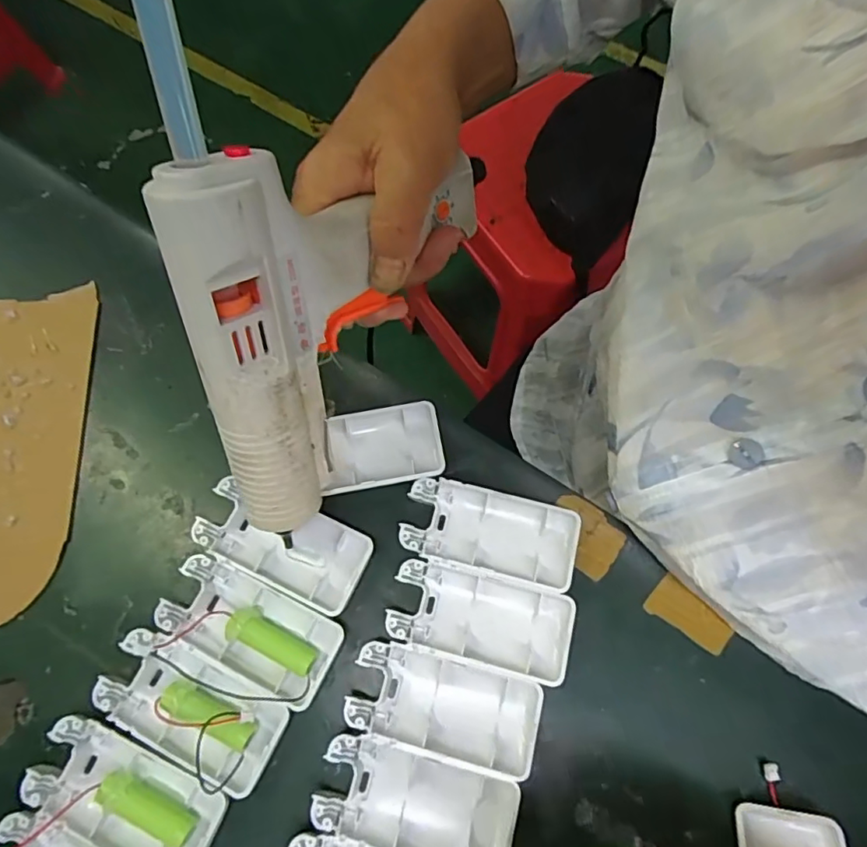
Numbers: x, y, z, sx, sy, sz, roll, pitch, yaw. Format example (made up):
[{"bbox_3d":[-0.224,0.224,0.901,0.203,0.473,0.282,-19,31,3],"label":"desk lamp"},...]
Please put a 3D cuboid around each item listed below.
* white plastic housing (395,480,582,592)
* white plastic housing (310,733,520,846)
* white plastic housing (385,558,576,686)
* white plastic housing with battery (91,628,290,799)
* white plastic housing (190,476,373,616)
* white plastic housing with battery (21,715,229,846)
[{"bbox_3d":[0.032,0.060,0.315,0.094,0.015,0.045,12,73,5],"label":"white plastic housing"},{"bbox_3d":[-0.008,0.186,0.277,0.094,0.018,0.045,15,73,6],"label":"white plastic housing"},{"bbox_3d":[0.026,0.103,0.300,0.094,0.015,0.045,14,73,6],"label":"white plastic housing"},{"bbox_3d":[-0.123,0.144,0.284,0.093,0.017,0.047,27,75,10],"label":"white plastic housing with battery"},{"bbox_3d":[-0.083,0.067,0.312,0.093,0.015,0.044,23,74,8],"label":"white plastic housing"},{"bbox_3d":[-0.150,0.182,0.275,0.093,0.014,0.047,22,74,8],"label":"white plastic housing with battery"}]

